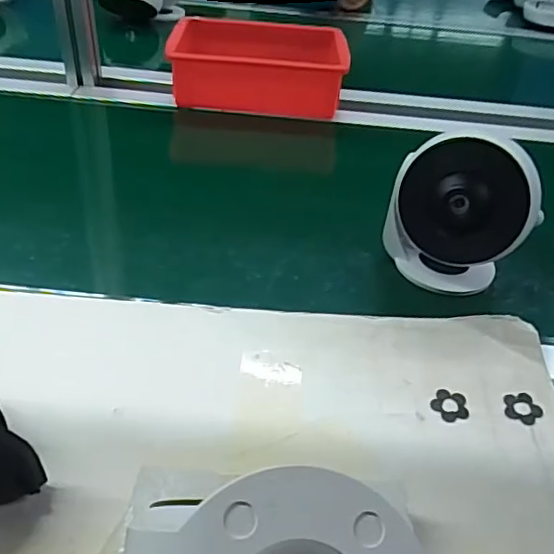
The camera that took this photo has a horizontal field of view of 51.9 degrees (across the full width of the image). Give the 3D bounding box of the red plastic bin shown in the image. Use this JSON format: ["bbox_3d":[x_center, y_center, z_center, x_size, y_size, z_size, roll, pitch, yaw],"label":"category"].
[{"bbox_3d":[-0.023,-0.309,0.813,0.232,0.086,0.154,5,39,0],"label":"red plastic bin"}]

